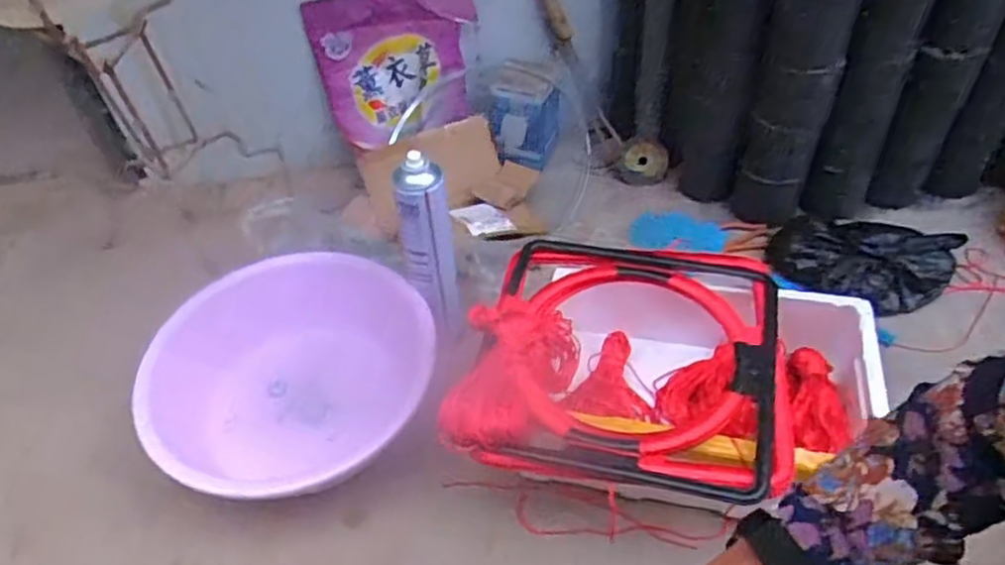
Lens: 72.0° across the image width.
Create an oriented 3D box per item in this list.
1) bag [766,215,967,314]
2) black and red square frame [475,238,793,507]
[{"bbox_3d":[0.543,-0.036,1.052,0.250,0.066,0.151,19,49,23],"label":"bag"},{"bbox_3d":[0.152,0.078,0.810,0.336,0.036,0.354,7,45,13],"label":"black and red square frame"}]

